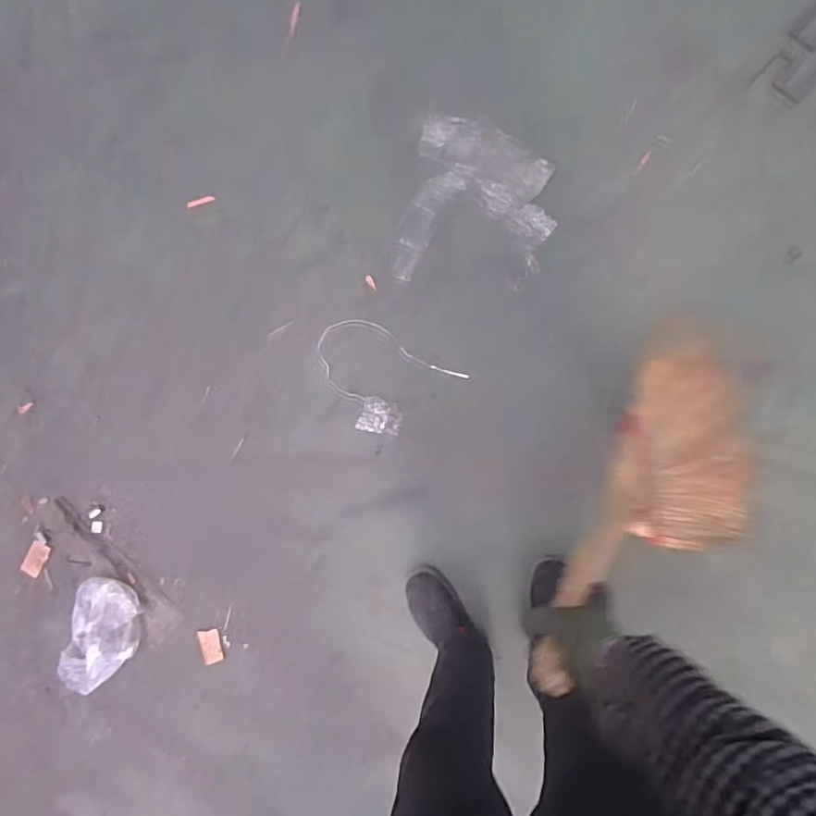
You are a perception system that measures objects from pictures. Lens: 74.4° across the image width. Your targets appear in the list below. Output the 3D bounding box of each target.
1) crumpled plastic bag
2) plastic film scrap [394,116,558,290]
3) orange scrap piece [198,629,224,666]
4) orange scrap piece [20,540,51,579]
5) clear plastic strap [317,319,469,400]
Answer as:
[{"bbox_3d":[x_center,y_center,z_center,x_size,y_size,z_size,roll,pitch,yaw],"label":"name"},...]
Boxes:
[{"bbox_3d":[-0.699,0.515,1.229,0.156,0.085,0.240,3,87,8],"label":"crumpled plastic bag"},{"bbox_3d":[0.159,-0.454,1.205,0.321,0.009,0.371,14,89,9],"label":"plastic film scrap"},{"bbox_3d":[-0.448,0.543,1.224,0.042,0.009,0.074,-15,81,-10],"label":"orange scrap piece"},{"bbox_3d":[-0.902,0.366,1.303,0.046,0.009,0.078,28,86,-5],"label":"orange scrap piece"},{"bbox_3d":[-0.056,-0.082,1.219,0.335,0.006,0.174,31,92,9],"label":"clear plastic strap"}]

